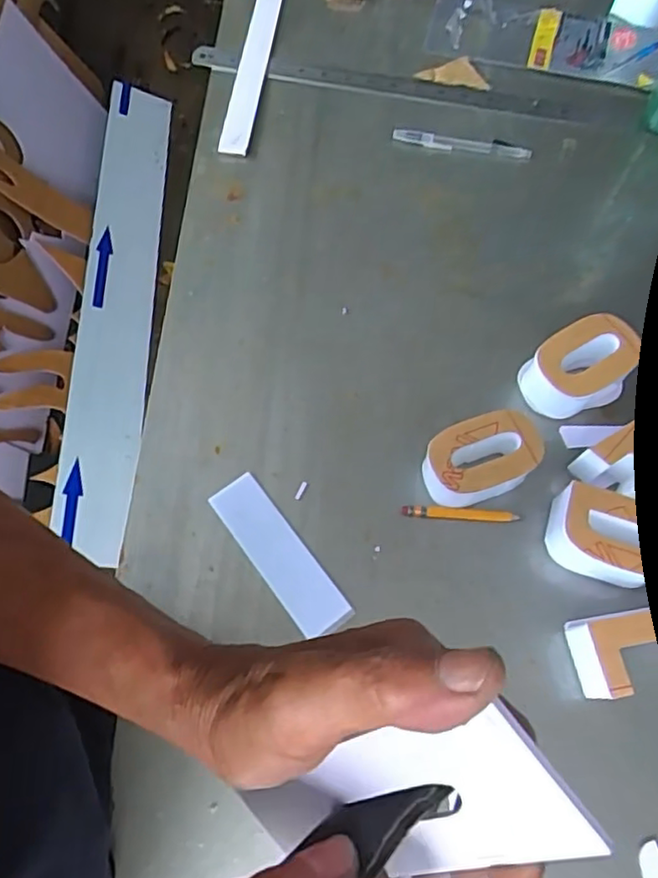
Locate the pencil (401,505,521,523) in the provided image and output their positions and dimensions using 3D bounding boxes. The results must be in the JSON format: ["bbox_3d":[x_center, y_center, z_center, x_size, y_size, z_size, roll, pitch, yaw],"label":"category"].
[{"bbox_3d":[0.101,0.058,0.480,0.088,0.004,0.009,4,67,2],"label":"pencil"}]

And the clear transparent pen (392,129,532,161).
[{"bbox_3d":[0.133,-0.297,0.626,0.136,0.013,0.016,9,68,4],"label":"clear transparent pen"}]

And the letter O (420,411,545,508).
[{"bbox_3d":[0.116,0.015,0.477,0.086,0.040,0.051,-16,68,-6],"label":"letter O"}]

